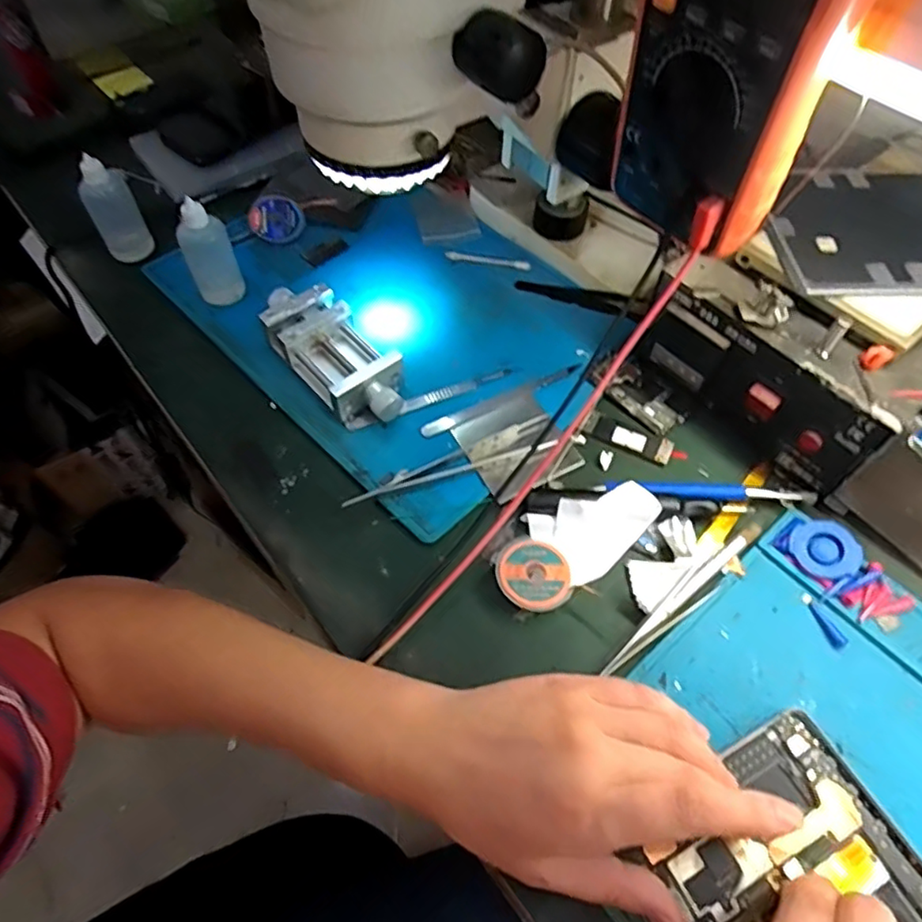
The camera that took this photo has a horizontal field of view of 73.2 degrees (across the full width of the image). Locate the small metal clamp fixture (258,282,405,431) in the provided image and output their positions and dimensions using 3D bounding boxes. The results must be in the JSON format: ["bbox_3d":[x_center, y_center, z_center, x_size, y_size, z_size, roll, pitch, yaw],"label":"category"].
[{"bbox_3d":[-0.092,-0.076,0.450,0.059,0.035,0.134,-37,63,-22],"label":"small metal clamp fixture"}]

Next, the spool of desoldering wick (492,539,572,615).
[{"bbox_3d":[0.043,0.069,0.368,0.042,0.011,0.044,0,56,0],"label":"spool of desoldering wick"}]

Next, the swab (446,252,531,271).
[{"bbox_3d":[0.023,-0.169,0.527,0.072,0.009,0.010,12,56,7],"label":"swab"}]

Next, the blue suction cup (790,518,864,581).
[{"bbox_3d":[0.220,0.053,0.374,0.037,0.006,0.037,-7,63,14],"label":"blue suction cup"}]

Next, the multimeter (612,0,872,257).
[{"bbox_3d":[0.118,-0.179,0.267,0.052,0.170,0.088,-25,60,-16],"label":"multimeter"}]

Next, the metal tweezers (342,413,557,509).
[{"bbox_3d":[-0.003,0.002,0.408,0.149,0.008,0.026,-22,59,-15],"label":"metal tweezers"}]

